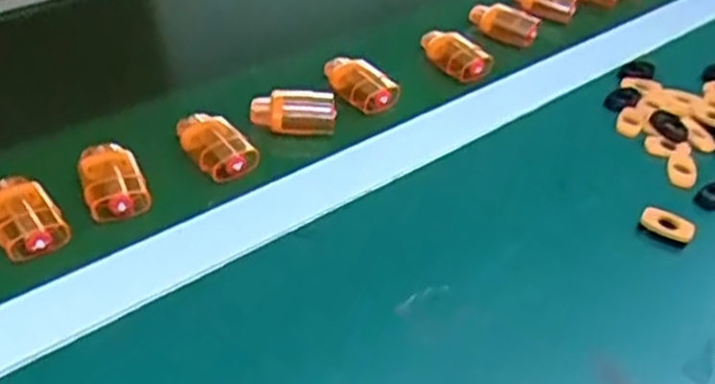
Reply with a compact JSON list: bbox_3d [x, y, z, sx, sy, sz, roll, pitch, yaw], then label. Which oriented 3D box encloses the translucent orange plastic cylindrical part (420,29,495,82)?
[{"bbox_3d":[0.079,-0.112,0.629,0.027,0.028,0.064,-22,48,-28],"label":"translucent orange plastic cylindrical part"}]

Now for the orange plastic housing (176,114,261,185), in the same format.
[{"bbox_3d":[-0.097,-0.030,0.514,0.032,0.024,0.064,-25,49,-31],"label":"orange plastic housing"}]

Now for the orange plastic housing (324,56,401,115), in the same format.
[{"bbox_3d":[0.001,-0.082,0.582,0.062,0.020,0.032,35,49,30],"label":"orange plastic housing"}]

